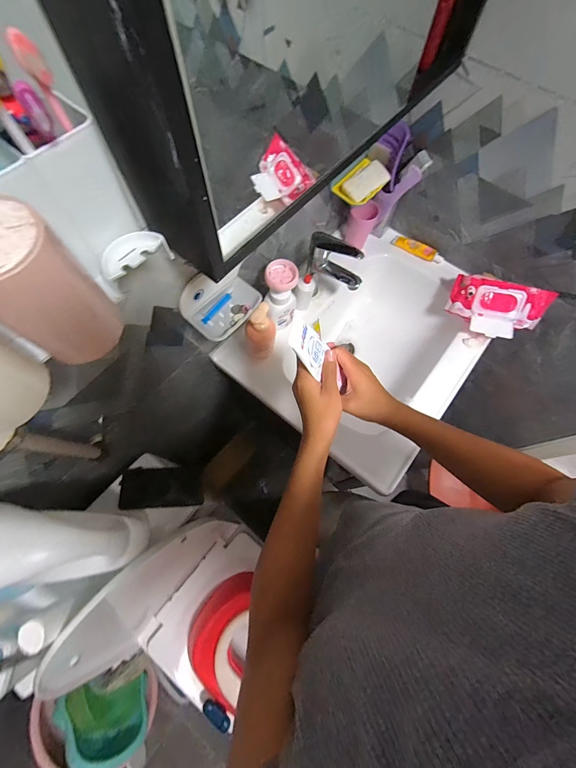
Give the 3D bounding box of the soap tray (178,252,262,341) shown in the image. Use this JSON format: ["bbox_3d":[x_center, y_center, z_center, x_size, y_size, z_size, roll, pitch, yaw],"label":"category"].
[{"bbox_3d":[-0.110,-0.147,0.547,0.085,0.073,0.141,41,73,13],"label":"soap tray"}]

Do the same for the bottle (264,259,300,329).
[{"bbox_3d":[-0.013,-0.182,0.669,0.064,0.155,0.070,3,69,0],"label":"bottle"}]

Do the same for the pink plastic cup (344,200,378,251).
[{"bbox_3d":[0.178,-0.387,0.778,0.056,0.100,0.061,21,70,7],"label":"pink plastic cup"}]

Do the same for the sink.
[{"bbox_3d":[0.194,-0.081,0.821,0.448,0.230,0.562,38,73,12],"label":"sink"}]

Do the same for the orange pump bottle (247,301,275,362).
[{"bbox_3d":[-0.056,-0.097,0.637,0.063,0.160,0.050,-8,69,-5],"label":"orange pump bottle"}]

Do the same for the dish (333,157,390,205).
[{"bbox_3d":[0.159,-0.433,0.675,0.068,0.032,0.119,42,73,13],"label":"dish"}]

